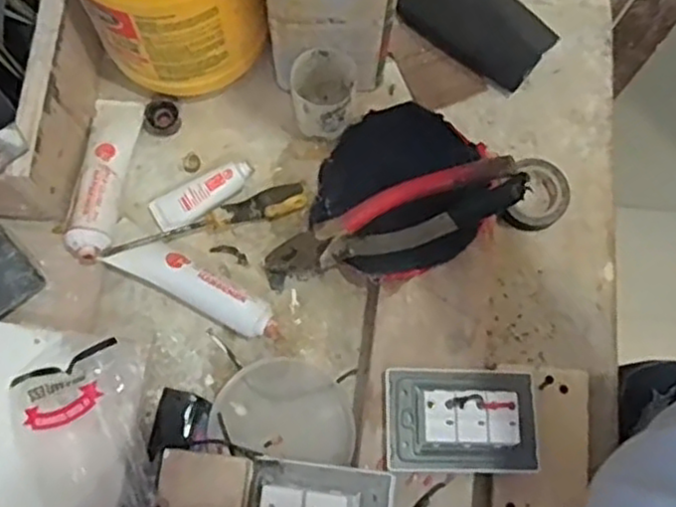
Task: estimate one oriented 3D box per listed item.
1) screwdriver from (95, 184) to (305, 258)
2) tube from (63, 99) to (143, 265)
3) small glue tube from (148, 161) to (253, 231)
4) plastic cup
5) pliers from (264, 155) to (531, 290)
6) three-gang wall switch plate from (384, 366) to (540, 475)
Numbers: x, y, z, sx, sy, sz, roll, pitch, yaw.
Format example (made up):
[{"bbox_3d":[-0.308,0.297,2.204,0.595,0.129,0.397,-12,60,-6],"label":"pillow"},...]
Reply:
[{"bbox_3d":[-0.113,-0.024,0.628,0.178,0.022,0.023,-21,76,-8],"label":"screwdriver"},{"bbox_3d":[-0.206,-0.071,0.639,0.043,0.035,0.174,1,53,-2],"label":"tube"},{"bbox_3d":[-0.122,-0.053,0.648,0.095,0.020,0.036,-25,77,-8],"label":"small glue tube"},{"bbox_3d":[-0.013,-0.139,0.640,0.054,0.080,0.056,1,74,-2],"label":"plastic cup"},{"bbox_3d":[0.038,-0.023,0.591,0.234,0.028,0.056,-20,74,22],"label":"pliers"},{"bbox_3d":[0.097,0.126,0.545,0.116,0.034,0.079,0,74,-2],"label":"three-gang wall switch plate"}]

